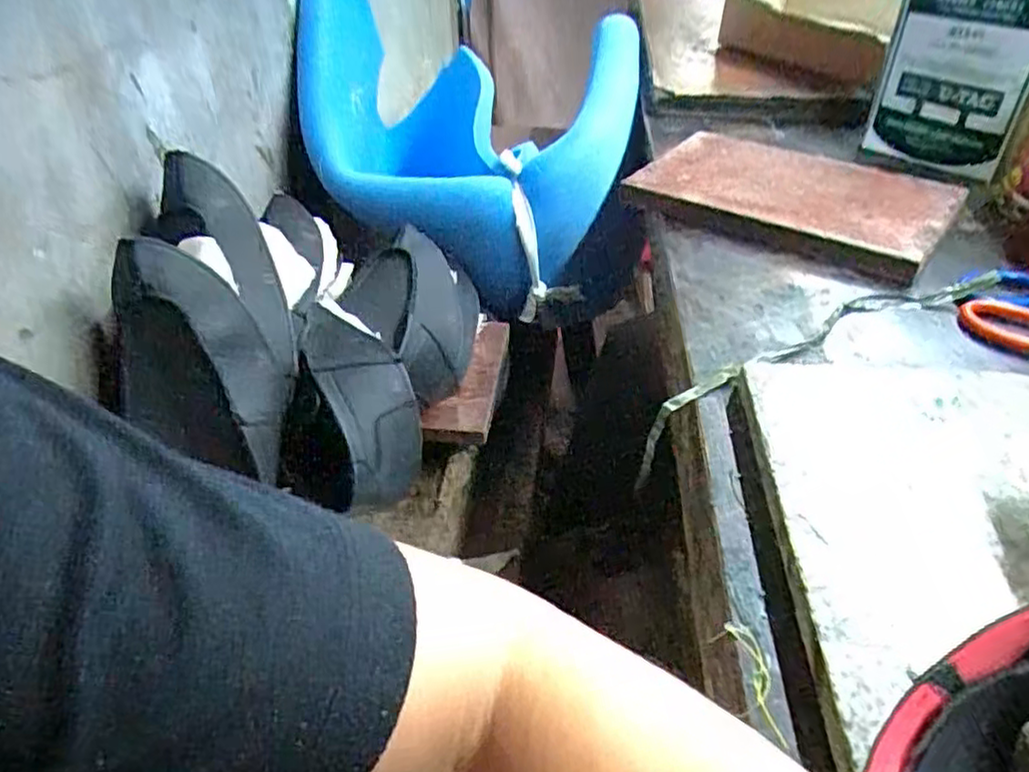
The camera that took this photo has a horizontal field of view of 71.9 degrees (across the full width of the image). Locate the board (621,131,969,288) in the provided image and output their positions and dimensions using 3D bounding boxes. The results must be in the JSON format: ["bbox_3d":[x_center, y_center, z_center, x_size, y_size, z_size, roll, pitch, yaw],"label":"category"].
[{"bbox_3d":[0.271,-0.187,0.693,0.275,0.029,0.204,29,46,35],"label":"board"}]

